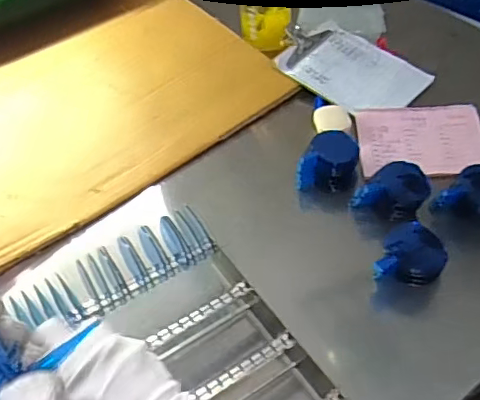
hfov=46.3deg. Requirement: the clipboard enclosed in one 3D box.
[{"bbox_3d":[0.177,-0.217,0.895,0.227,0.029,0.150,33,59,28],"label":"clipboard"}]

